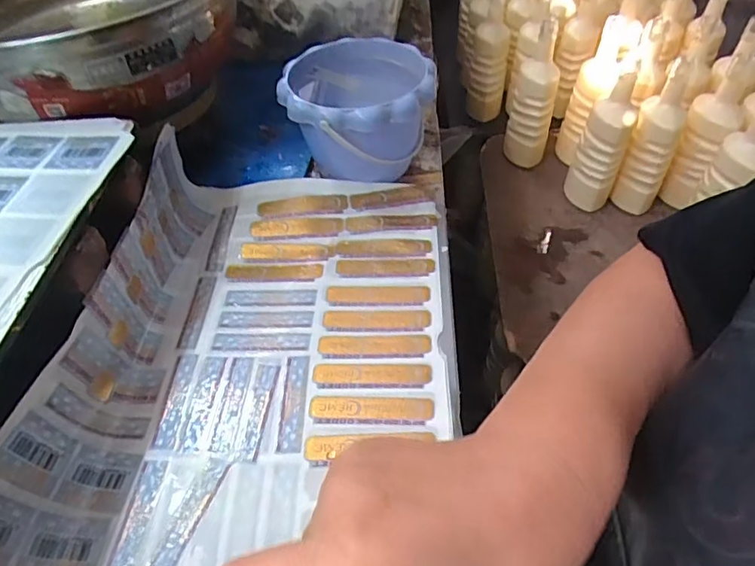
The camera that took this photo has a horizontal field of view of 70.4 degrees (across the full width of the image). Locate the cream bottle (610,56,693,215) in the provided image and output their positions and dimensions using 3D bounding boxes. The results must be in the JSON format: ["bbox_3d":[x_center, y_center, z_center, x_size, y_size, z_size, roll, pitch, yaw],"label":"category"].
[{"bbox_3d":[0.462,-0.232,0.897,0.076,0.242,0.073,24,52,21],"label":"cream bottle"}]

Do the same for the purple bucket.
[{"bbox_3d":[-0.019,-0.171,0.574,0.145,0.114,0.145,-2,49,3],"label":"purple bucket"}]

